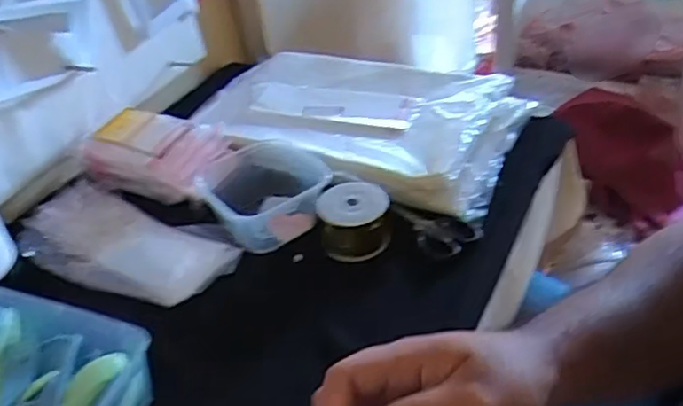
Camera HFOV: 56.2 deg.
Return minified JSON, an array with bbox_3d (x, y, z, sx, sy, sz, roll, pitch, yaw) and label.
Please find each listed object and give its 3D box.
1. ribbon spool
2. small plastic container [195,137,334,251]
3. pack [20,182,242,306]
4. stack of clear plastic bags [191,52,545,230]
[{"bbox_3d":[0.013,0.014,0.646,0.069,0.053,0.067,-5,37,4],"label":"ribbon spool"},{"bbox_3d":[-0.080,-0.012,0.683,0.135,0.061,0.137,-17,38,-12],"label":"small plastic container"},{"bbox_3d":[-0.215,0.038,0.672,0.224,0.048,0.128,5,39,16],"label":"pack"},{"bbox_3d":[0.020,-0.108,0.805,0.385,0.045,0.246,14,42,26],"label":"stack of clear plastic bags"}]

